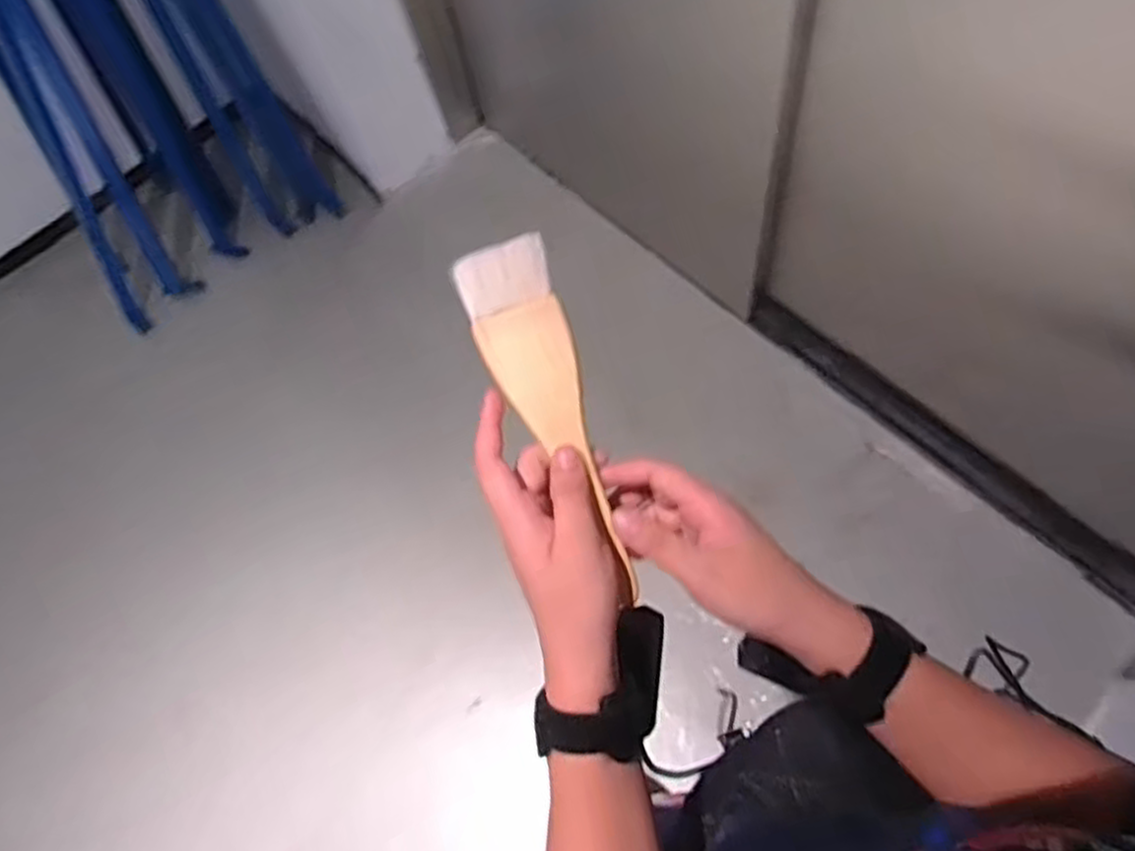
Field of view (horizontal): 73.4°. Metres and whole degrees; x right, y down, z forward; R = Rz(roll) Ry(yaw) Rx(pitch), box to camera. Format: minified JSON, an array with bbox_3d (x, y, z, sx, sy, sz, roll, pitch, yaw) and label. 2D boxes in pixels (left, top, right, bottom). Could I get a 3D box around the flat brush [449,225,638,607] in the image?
[{"bbox_3d":[-0.005,-0.006,0.407,0.050,0.006,0.195,-22,86,-8],"label":"flat brush"}]

